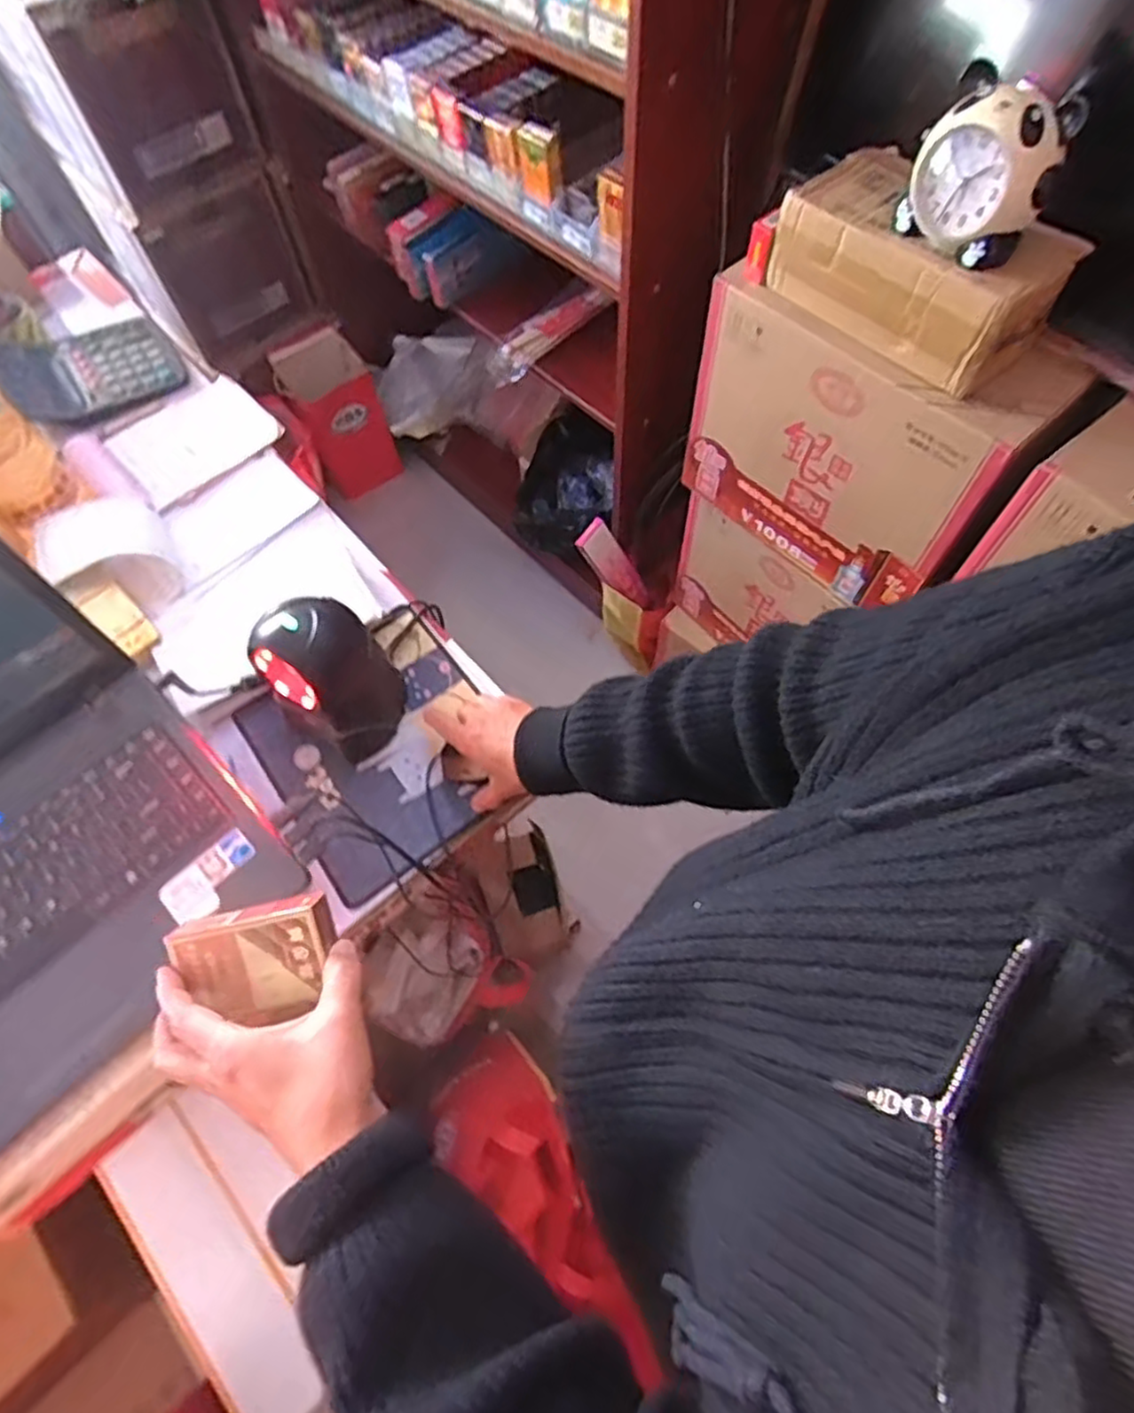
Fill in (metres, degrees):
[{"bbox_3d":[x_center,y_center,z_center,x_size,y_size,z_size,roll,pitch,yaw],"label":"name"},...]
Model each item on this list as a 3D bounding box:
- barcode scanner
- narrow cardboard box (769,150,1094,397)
[{"bbox_3d":[-0.206,-0.033,0.633,0.080,0.156,0.091,32,69,17],"label":"barcode scanner"},{"bbox_3d":[0.343,-0.435,0.698,0.131,0.092,0.263,-41,69,-16],"label":"narrow cardboard box"}]

